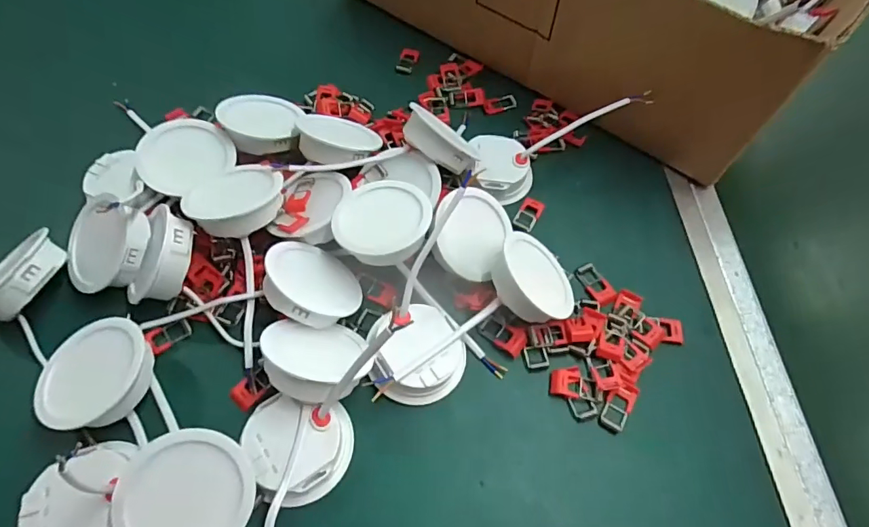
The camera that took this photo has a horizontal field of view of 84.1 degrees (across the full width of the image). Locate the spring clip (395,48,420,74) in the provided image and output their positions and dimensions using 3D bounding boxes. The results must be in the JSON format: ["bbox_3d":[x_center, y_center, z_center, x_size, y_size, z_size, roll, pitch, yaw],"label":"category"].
[{"bbox_3d":[-0.028,-0.215,0.509,0.020,0.004,0.035,15,61,4],"label":"spring clip"}]

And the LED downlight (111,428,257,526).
[{"bbox_3d":[-0.144,0.136,0.283,0.071,0.024,0.071,3,76,-14],"label":"LED downlight"}]

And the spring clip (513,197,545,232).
[{"bbox_3d":[0.082,-0.044,0.419,0.019,0.008,0.037,28,63,11],"label":"spring clip"}]

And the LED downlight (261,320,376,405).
[{"bbox_3d":[-0.078,0.064,0.313,0.070,0.025,0.068,14,23,-27],"label":"LED downlight"}]

